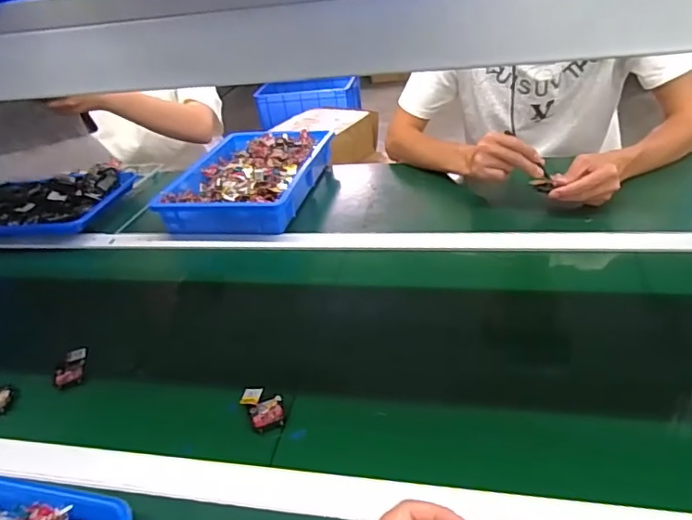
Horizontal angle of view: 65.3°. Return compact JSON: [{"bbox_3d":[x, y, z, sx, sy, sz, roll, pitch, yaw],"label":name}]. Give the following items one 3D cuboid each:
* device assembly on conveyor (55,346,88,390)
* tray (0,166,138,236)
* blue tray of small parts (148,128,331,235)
[{"bbox_3d":[-0.344,0.132,0.676,0.032,0.021,0.057,-11,33,-6],"label":"device assembly on conveyor"},{"bbox_3d":[-0.630,-0.112,1.078,0.347,0.049,0.203,-3,33,7],"label":"tray"},{"bbox_3d":[-0.184,-0.162,1.051,0.259,0.059,0.355,1,34,14],"label":"blue tray of small parts"}]

